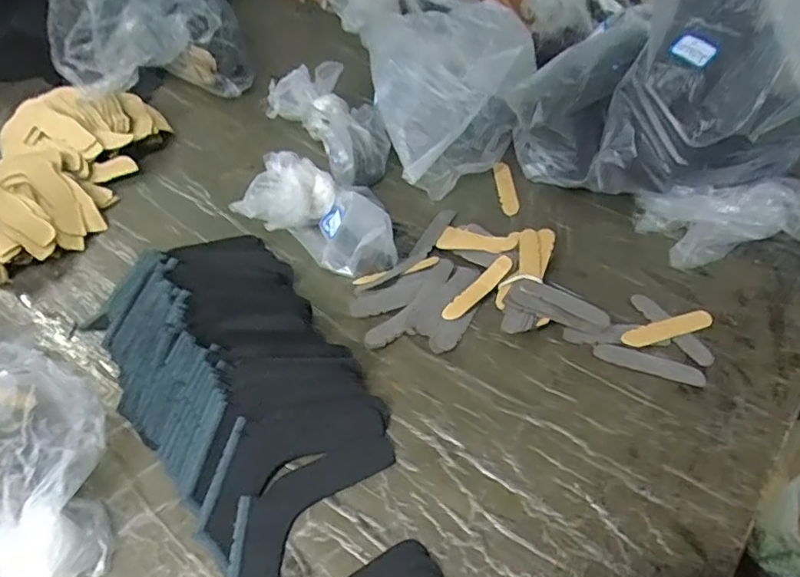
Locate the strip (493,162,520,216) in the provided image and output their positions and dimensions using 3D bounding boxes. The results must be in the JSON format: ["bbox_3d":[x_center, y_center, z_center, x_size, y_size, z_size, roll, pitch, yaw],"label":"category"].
[{"bbox_3d":[0.116,-0.111,0.636,0.019,0.007,0.074,-10,57,5],"label":"strip"}]

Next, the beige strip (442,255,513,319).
[{"bbox_3d":[0.072,0.000,0.526,0.081,0.010,0.015,-41,56,-10],"label":"beige strip"}]

